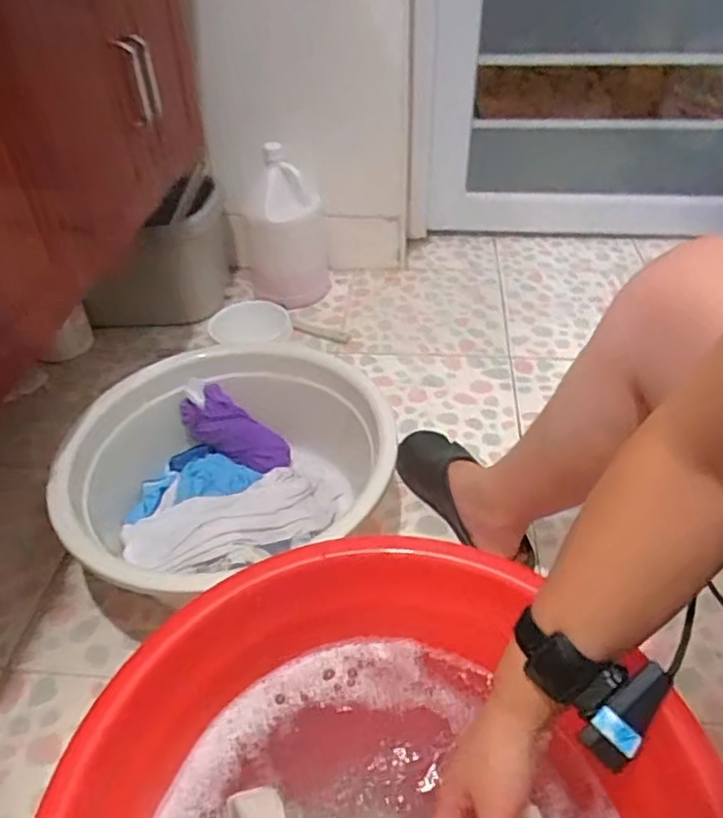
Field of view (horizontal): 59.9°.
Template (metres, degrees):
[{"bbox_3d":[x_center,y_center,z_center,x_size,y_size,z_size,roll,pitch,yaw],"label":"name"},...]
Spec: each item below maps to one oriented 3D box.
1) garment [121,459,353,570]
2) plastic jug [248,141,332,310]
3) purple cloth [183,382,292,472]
[{"bbox_3d":[-0.144,0.132,0.766,0.270,0.033,0.116,-22,47,-19],"label":"garment"},{"bbox_3d":[-0.137,-0.319,1.127,0.145,0.263,0.120,-8,44,-5],"label":"plastic jug"},{"bbox_3d":[-0.166,0.031,0.832,0.151,0.024,0.071,34,77,-6],"label":"purple cloth"}]

